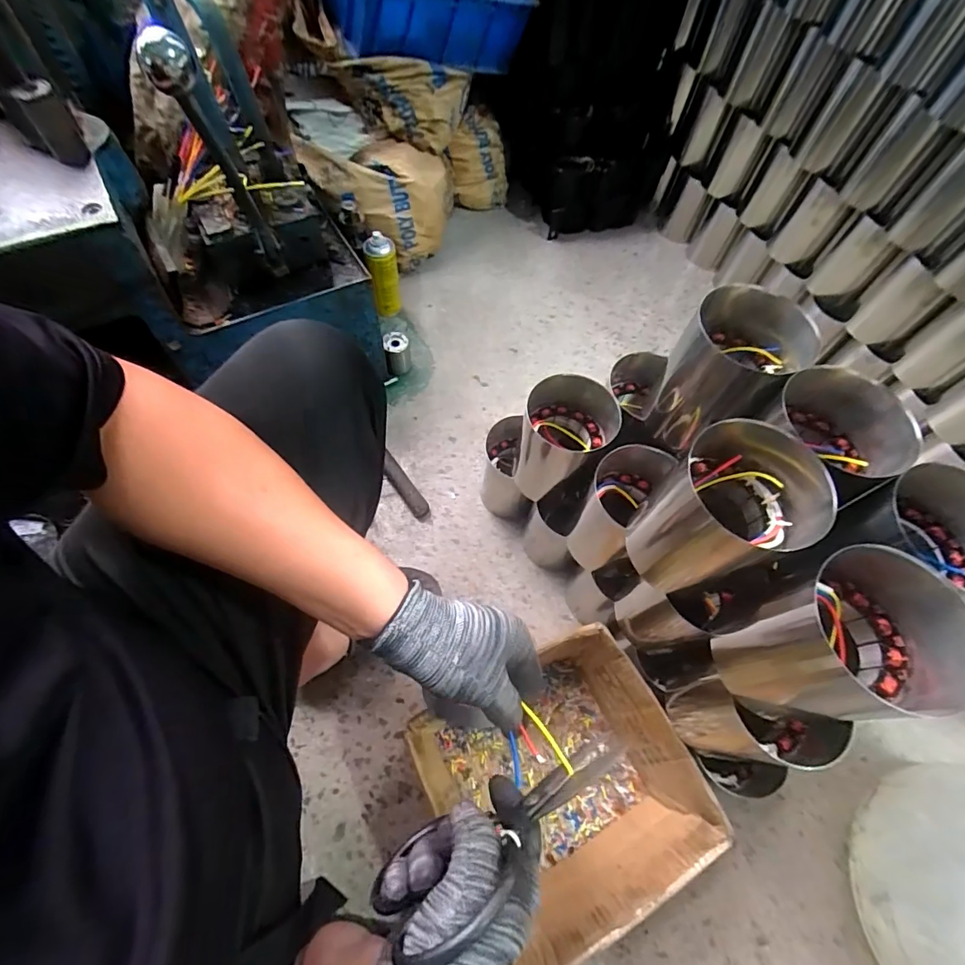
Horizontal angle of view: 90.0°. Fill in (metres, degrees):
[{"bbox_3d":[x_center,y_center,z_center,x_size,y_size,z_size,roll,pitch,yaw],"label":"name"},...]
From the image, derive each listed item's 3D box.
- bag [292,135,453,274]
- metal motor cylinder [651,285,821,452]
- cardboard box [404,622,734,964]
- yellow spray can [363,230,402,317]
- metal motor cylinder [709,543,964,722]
[{"bbox_3d":[-0.200,-0.646,1.113,0.320,0.203,0.220,-36,71,-19],"label":"bag"},{"bbox_3d":[0.278,-0.126,0.563,0.113,0.162,0.103,2,63,-3],"label":"metal motor cylinder"},{"bbox_3d":[0.101,0.389,0.640,0.295,0.148,0.284,-25,67,-15],"label":"cardboard box"},{"bbox_3d":[-0.208,-0.430,1.020,0.063,0.160,0.070,-19,66,-13],"label":"yellow spray can"},{"bbox_3d":[0.306,0.145,0.431,0.106,0.179,0.111,-11,64,-9],"label":"metal motor cylinder"}]

